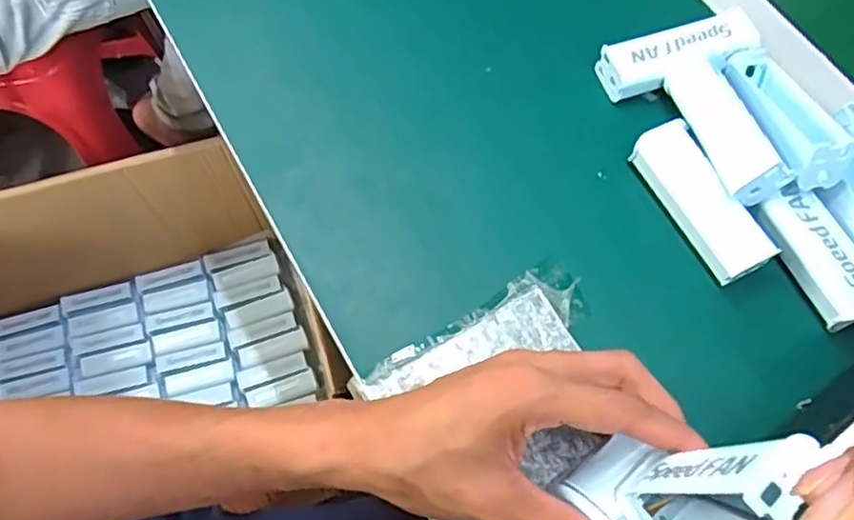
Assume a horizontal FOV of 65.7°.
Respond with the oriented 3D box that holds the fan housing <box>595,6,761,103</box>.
[{"bbox_3d":[0.168,-0.137,0.444,0.105,0.025,0.032,-17,69,-7],"label":"fan housing"}]

